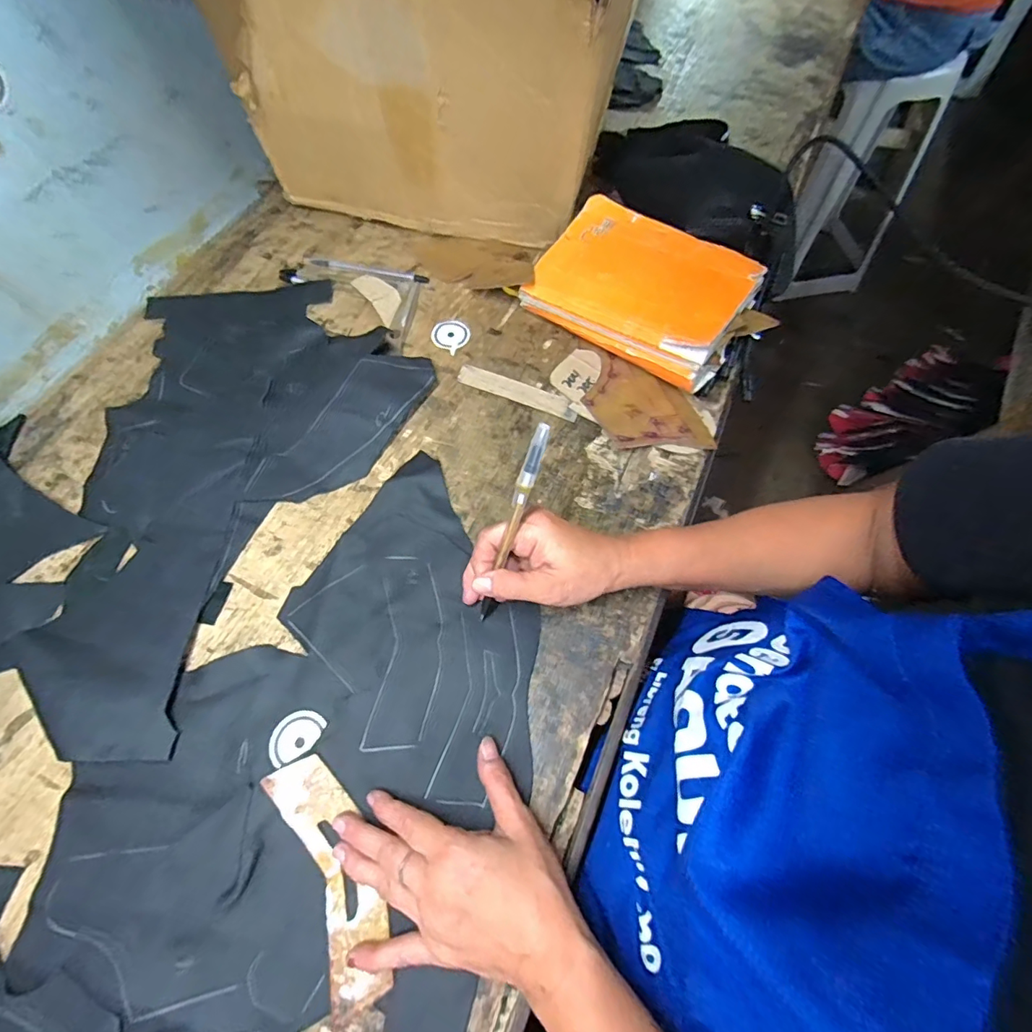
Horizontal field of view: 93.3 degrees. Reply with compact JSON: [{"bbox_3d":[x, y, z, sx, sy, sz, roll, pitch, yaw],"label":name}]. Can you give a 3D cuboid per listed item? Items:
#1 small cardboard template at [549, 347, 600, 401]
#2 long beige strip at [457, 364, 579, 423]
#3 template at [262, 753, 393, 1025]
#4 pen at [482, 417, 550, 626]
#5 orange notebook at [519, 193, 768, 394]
[{"bbox_3d":[0.062,-0.144,0.487,0.044,0.004,0.058,37,69,17],"label":"small cardboard template"},{"bbox_3d":[0.002,-0.123,0.478,0.125,0.004,0.023,22,66,11],"label":"long beige strip"},{"bbox_3d":[-0.114,0.221,0.304,0.044,0.008,0.138,-24,67,-17],"label":"template"},{"bbox_3d":[-0.003,0.012,0.331,0.010,0.160,0.010,24,32,12],"label":"pen"},{"bbox_3d":[0.124,-0.227,0.480,0.198,0.029,0.148,32,79,19],"label":"orange notebook"}]

